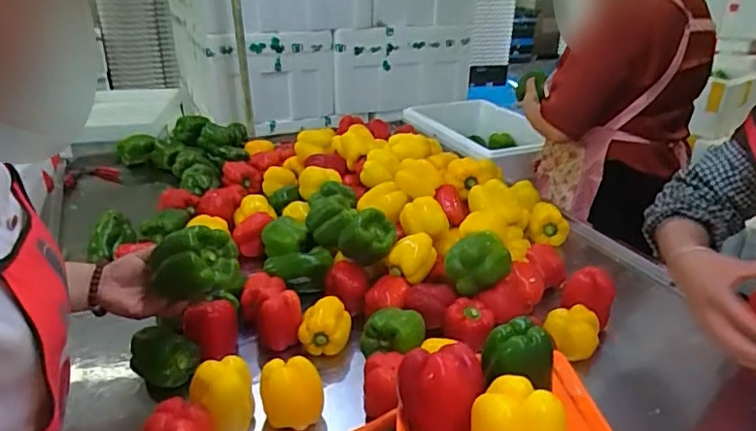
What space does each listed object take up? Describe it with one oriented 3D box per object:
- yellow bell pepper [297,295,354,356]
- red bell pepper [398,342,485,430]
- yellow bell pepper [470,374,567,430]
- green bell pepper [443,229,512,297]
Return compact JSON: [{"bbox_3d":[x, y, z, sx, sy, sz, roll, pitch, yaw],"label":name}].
[{"bbox_3d":[-0.079,0.176,0.875,0.078,0.062,0.086,4,27,6],"label":"yellow bell pepper"},{"bbox_3d":[0.066,0.182,0.580,0.083,0.078,0.069,4,27,6],"label":"red bell pepper"},{"bbox_3d":[0.126,0.207,0.522,0.079,0.096,0.065,6,27,9],"label":"yellow bell pepper"},{"bbox_3d":[0.167,0.078,0.909,0.089,0.077,0.085,23,34,37],"label":"green bell pepper"}]

